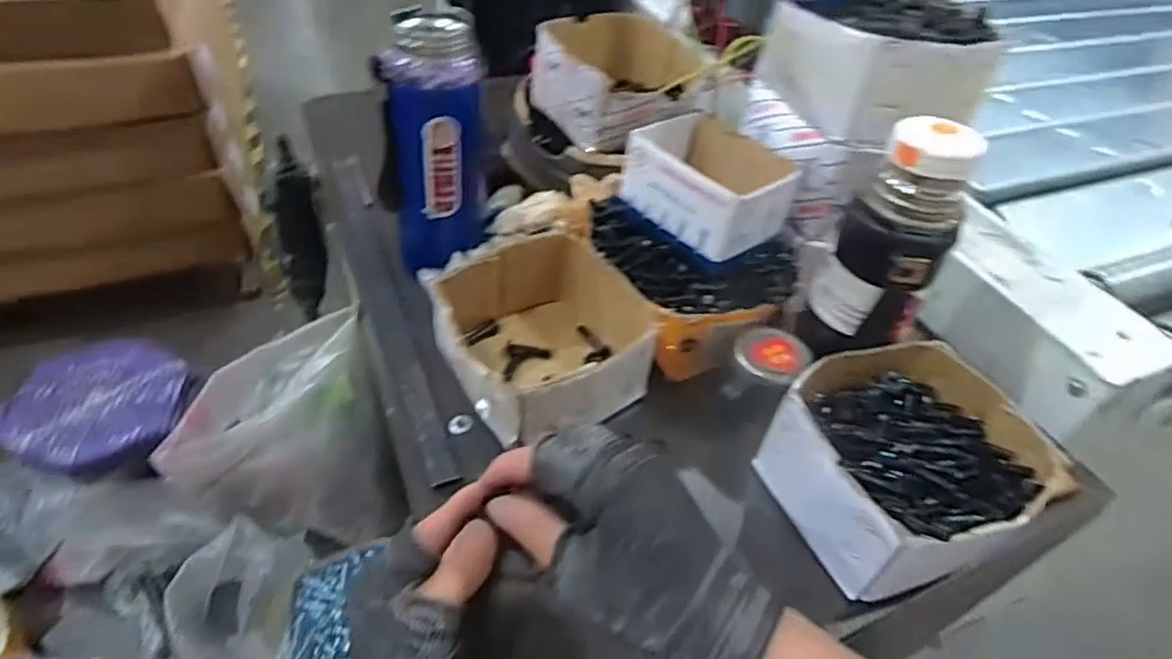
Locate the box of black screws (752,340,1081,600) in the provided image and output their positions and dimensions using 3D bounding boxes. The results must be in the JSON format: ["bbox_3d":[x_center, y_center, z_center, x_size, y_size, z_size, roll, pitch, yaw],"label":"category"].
[{"bbox_3d":[0.219,0.088,0.465,0.156,0.068,0.147,-15,49,-21],"label":"box of black screws"}]

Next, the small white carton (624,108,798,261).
[{"bbox_3d":[0.100,-0.120,0.549,0.098,0.061,0.119,-30,56,-32],"label":"small white carton"}]

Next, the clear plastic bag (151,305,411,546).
[{"bbox_3d":[-0.343,0.100,0.748,0.212,0.246,0.162,-21,52,-26],"label":"clear plastic bag"}]

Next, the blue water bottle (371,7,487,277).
[{"bbox_3d":[-0.128,-0.149,0.557,0.088,0.192,0.077,-2,46,-9],"label":"blue water bottle"}]

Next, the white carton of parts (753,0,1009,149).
[{"bbox_3d":[0.235,-0.219,0.538,0.157,0.082,0.135,-14,49,-21],"label":"white carton of parts"}]

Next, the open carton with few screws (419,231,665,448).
[{"bbox_3d":[-0.034,0.010,0.525,0.145,0.079,0.144,-20,51,-25],"label":"open carton with few screws"}]

